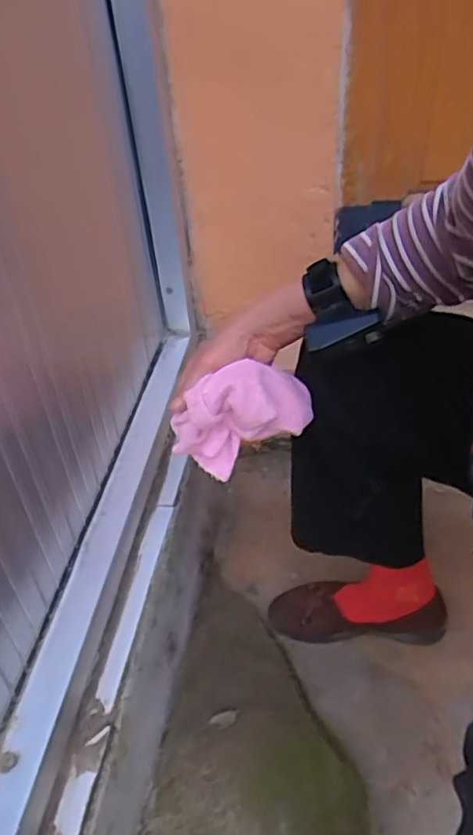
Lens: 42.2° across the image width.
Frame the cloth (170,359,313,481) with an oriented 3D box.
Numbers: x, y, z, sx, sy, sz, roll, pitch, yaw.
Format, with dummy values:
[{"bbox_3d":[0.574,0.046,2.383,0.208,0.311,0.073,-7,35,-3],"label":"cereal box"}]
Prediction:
[{"bbox_3d":[0.010,0.002,0.601,0.136,0.102,0.062,-14,40,-10],"label":"cloth"}]

